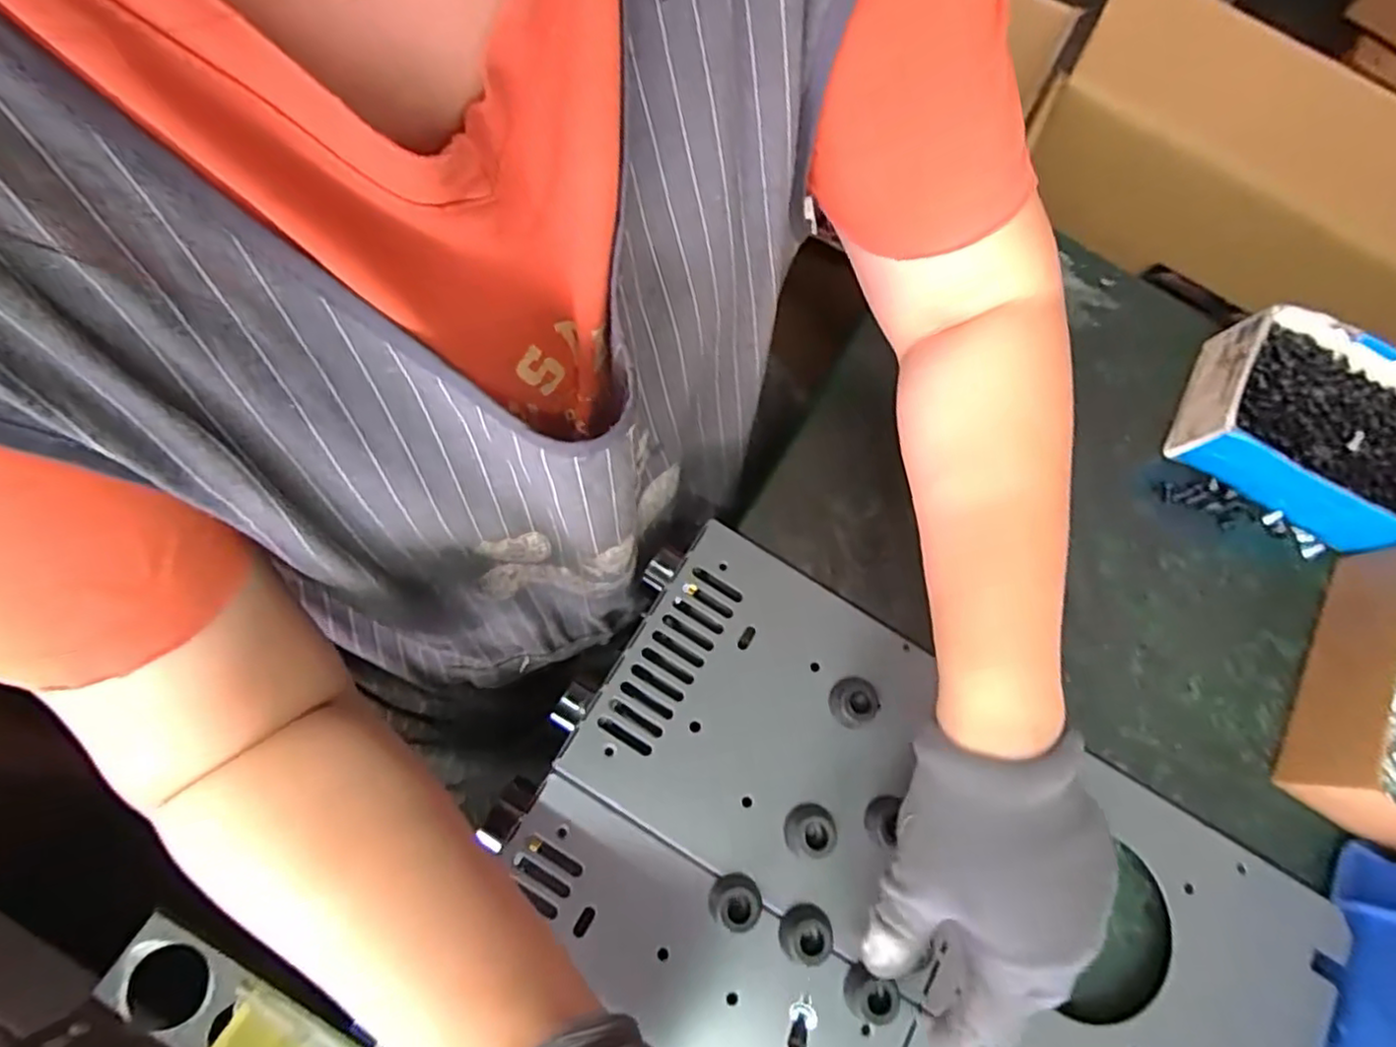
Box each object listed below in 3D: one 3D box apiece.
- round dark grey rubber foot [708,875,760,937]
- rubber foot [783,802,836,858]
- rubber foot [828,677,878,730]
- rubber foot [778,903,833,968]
[{"bbox_3d":[0.017,0.176,0.315,0.023,0.012,0.023,2,73,-7],"label":"round dark grey rubber foot"},{"bbox_3d":[0.054,0.148,0.327,0.024,0.012,0.022,2,73,-7],"label":"rubber foot"},{"bbox_3d":[0.079,0.091,0.347,0.023,0.013,0.023,2,73,-7],"label":"rubber foot"},{"bbox_3d":[0.050,0.189,0.314,0.023,0.011,0.023,2,73,-7],"label":"rubber foot"}]

